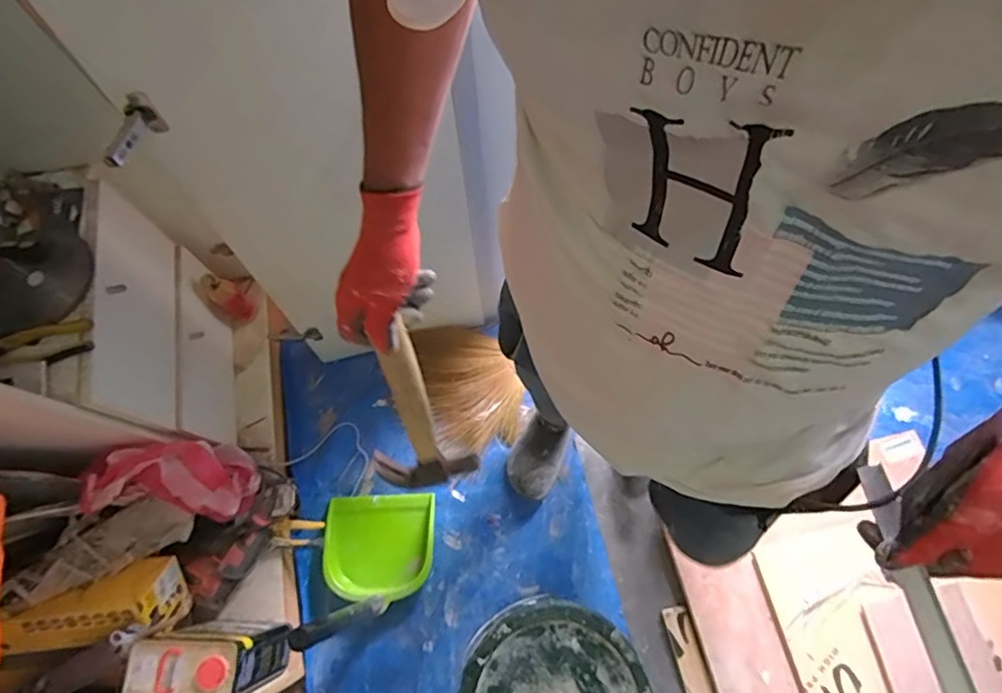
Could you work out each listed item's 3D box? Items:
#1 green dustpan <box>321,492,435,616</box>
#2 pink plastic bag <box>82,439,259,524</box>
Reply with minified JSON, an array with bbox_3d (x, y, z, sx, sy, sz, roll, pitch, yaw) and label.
[{"bbox_3d":[-0.261,0.431,1.224,0.227,0.064,0.230,-1,70,1],"label":"green dustpan"},{"bbox_3d":[-0.554,0.231,1.005,0.109,0.276,0.147,-16,66,32],"label":"pink plastic bag"}]

